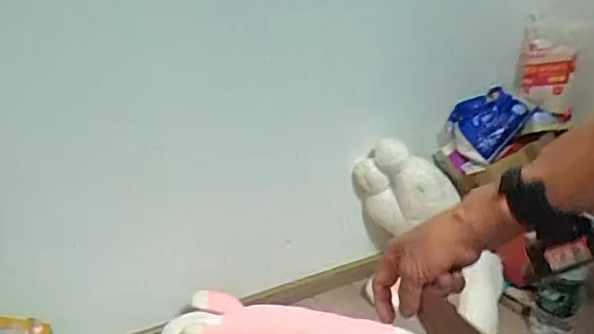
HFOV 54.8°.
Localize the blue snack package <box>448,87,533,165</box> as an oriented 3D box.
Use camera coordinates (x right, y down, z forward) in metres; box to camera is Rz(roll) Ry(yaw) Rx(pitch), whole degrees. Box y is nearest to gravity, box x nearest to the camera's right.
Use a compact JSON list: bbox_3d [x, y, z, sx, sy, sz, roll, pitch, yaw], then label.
[{"bbox_3d":[0.548,-0.139,1.649,0.173,0.062,0.246,42,73,13],"label":"blue snack package"}]

